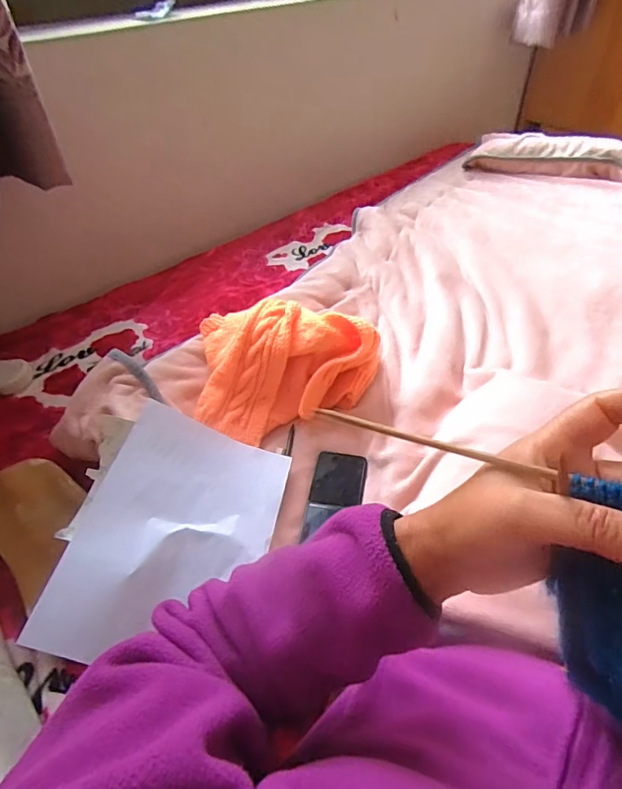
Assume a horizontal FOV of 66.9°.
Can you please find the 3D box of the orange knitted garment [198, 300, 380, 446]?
[{"bbox_3d":[-0.031,-0.059,0.730,0.284,0.133,0.215,-7,46,-5],"label":"orange knitted garment"}]

